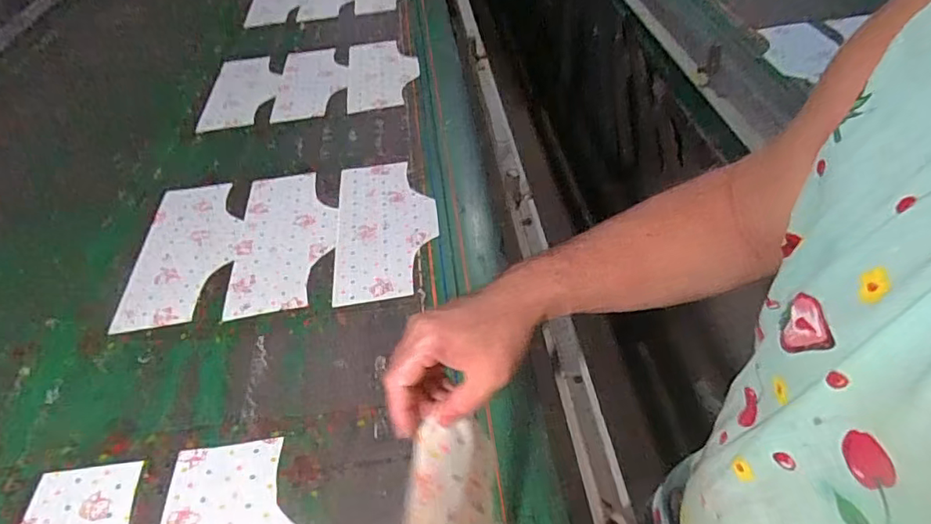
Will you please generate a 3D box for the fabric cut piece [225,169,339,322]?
[{"bbox_3d":[-0.274,-0.044,0.843,0.148,0.004,0.306,-10,46,-2],"label":"fabric cut piece"}]

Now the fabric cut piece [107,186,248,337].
[{"bbox_3d":[-0.426,-0.023,0.847,0.148,0.008,0.302,-10,46,-2],"label":"fabric cut piece"}]

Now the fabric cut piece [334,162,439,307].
[{"bbox_3d":[-0.121,-0.061,0.840,0.150,0.005,0.307,-9,46,-1],"label":"fabric cut piece"}]

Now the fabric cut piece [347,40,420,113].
[{"bbox_3d":[-0.182,-0.422,1.211,0.157,0.009,0.301,-8,45,0],"label":"fabric cut piece"}]

